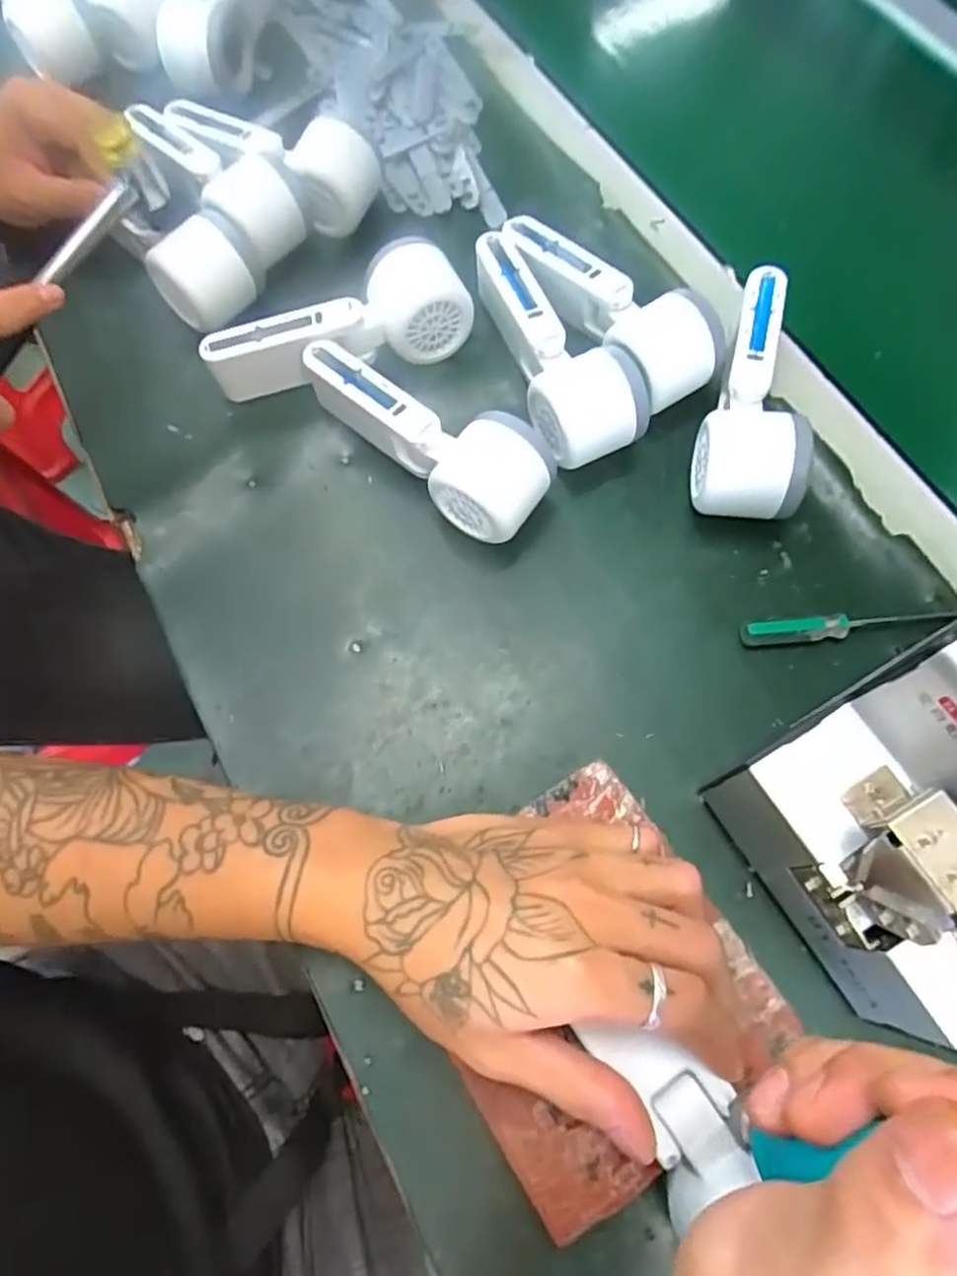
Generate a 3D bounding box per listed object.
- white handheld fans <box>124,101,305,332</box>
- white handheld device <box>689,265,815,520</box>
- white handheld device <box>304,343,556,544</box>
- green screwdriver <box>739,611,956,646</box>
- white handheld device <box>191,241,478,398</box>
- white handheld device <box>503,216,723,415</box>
[{"bbox_3d":[-0.168,-0.263,0.470,0.057,0.047,0.122,22,71,9],"label":"white handheld fans"},{"bbox_3d":[0.172,-0.147,0.427,0.064,0.052,0.163,17,70,7],"label":"white handheld device"},{"bbox_3d":[-0.032,-0.120,0.414,0.163,0.063,0.051,41,75,15],"label":"white handheld device"},{"bbox_3d":[0.206,-0.006,0.393,0.115,0.018,0.012,-4,69,-1],"label":"green screwdriver"},{"bbox_3d":[-0.090,-0.197,0.447,0.167,0.054,0.057,-21,70,-7],"label":"white handheld device"},{"bbox_3d":[0.081,-0.214,0.450,0.066,0.050,0.166,-32,72,-11],"label":"white handheld device"}]

